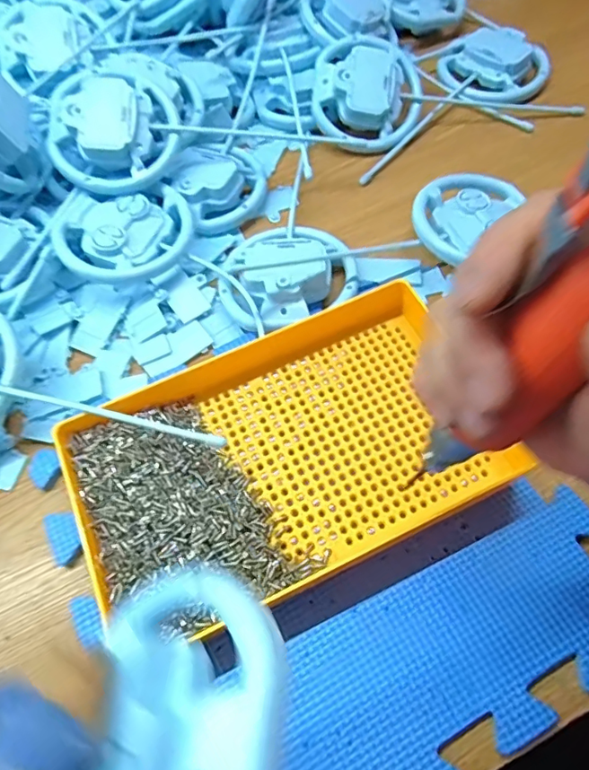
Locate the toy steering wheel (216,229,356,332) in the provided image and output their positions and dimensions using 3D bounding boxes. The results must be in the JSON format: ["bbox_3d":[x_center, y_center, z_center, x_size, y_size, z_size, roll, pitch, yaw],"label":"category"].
[{"bbox_3d":[-0.007,-0.086,0.389,0.098,0.033,0.084,-28,65,-13],"label":"toy steering wheel"}]

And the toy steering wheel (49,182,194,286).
[{"bbox_3d":[-0.129,-0.116,0.404,0.101,0.026,0.085,-28,65,-12],"label":"toy steering wheel"}]

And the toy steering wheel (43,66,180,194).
[{"bbox_3d":[-0.144,-0.204,0.411,0.103,0.039,0.100,12,69,-7],"label":"toy steering wheel"}]

